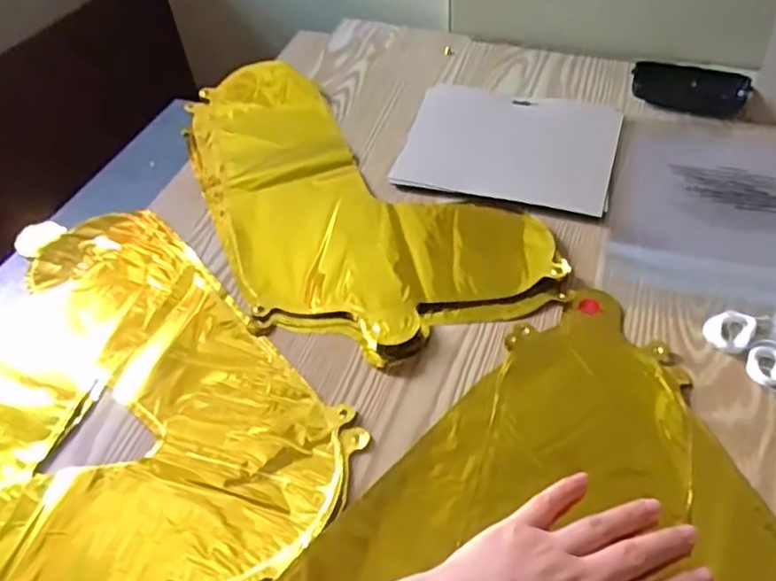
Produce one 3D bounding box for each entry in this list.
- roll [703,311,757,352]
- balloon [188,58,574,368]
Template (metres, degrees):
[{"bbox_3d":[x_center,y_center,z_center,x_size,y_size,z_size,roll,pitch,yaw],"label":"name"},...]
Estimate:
[{"bbox_3d":[0.241,0.028,0.440,0.030,0.007,0.033,-2,47,2],"label":"roll"},{"bbox_3d":[-0.049,-0.109,0.587,0.232,0.010,0.431,-20,49,-14],"label":"balloon"}]

